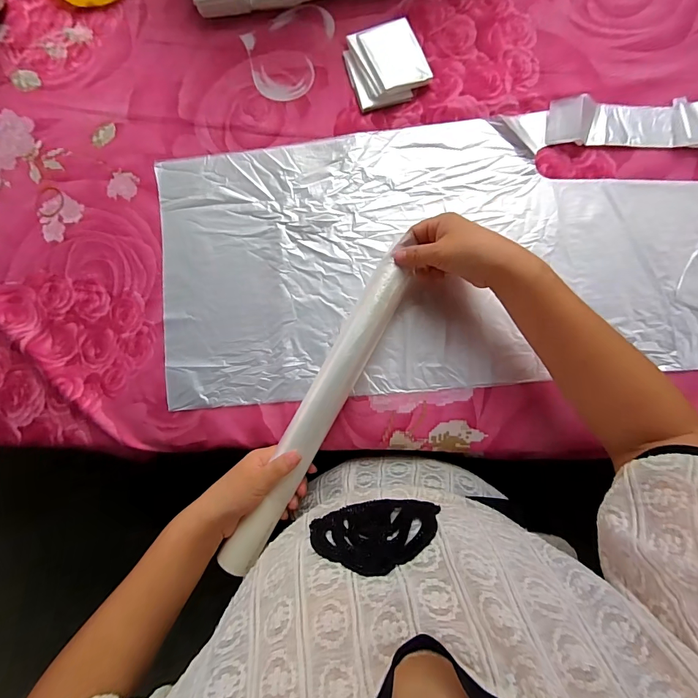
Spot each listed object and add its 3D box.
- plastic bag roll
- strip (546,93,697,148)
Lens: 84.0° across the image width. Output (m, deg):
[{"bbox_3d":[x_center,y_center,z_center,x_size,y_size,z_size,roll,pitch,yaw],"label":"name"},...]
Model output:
[{"bbox_3d":[-0.025,0.057,0.416,0.041,0.038,0.375,28,86,8],"label":"plastic bag roll"},{"bbox_3d":[0.314,-0.252,0.424,0.178,0.021,0.053,8,85,6],"label":"strip"}]

